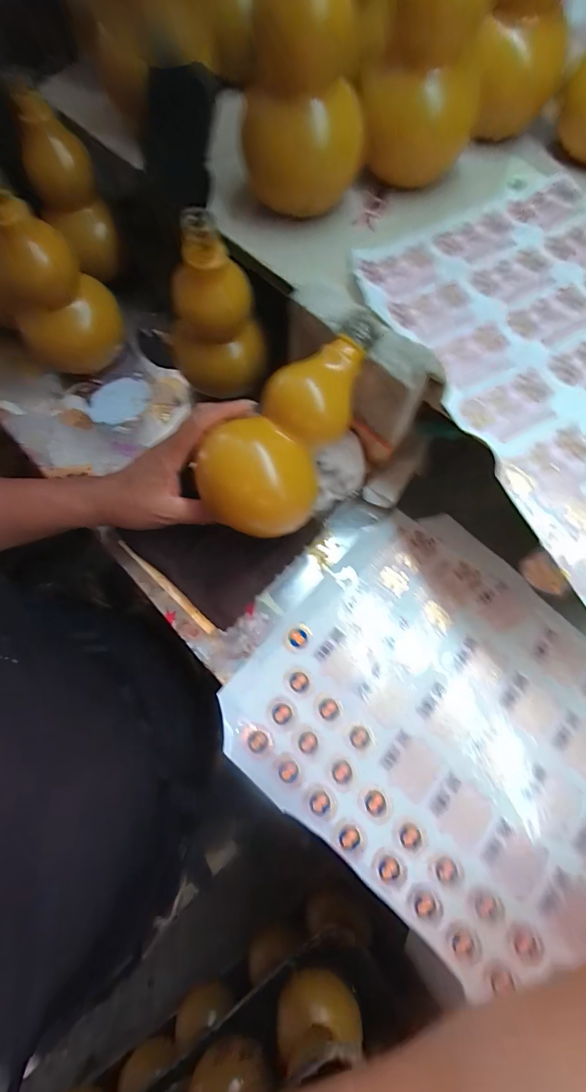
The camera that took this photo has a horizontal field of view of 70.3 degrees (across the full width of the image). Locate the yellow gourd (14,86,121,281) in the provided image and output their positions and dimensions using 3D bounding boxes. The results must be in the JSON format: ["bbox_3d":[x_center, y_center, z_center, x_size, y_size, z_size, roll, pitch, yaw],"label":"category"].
[{"bbox_3d":[-0.238,-0.381,0.450,0.067,0.148,0.060,2,74,4],"label":"yellow gourd"}]

